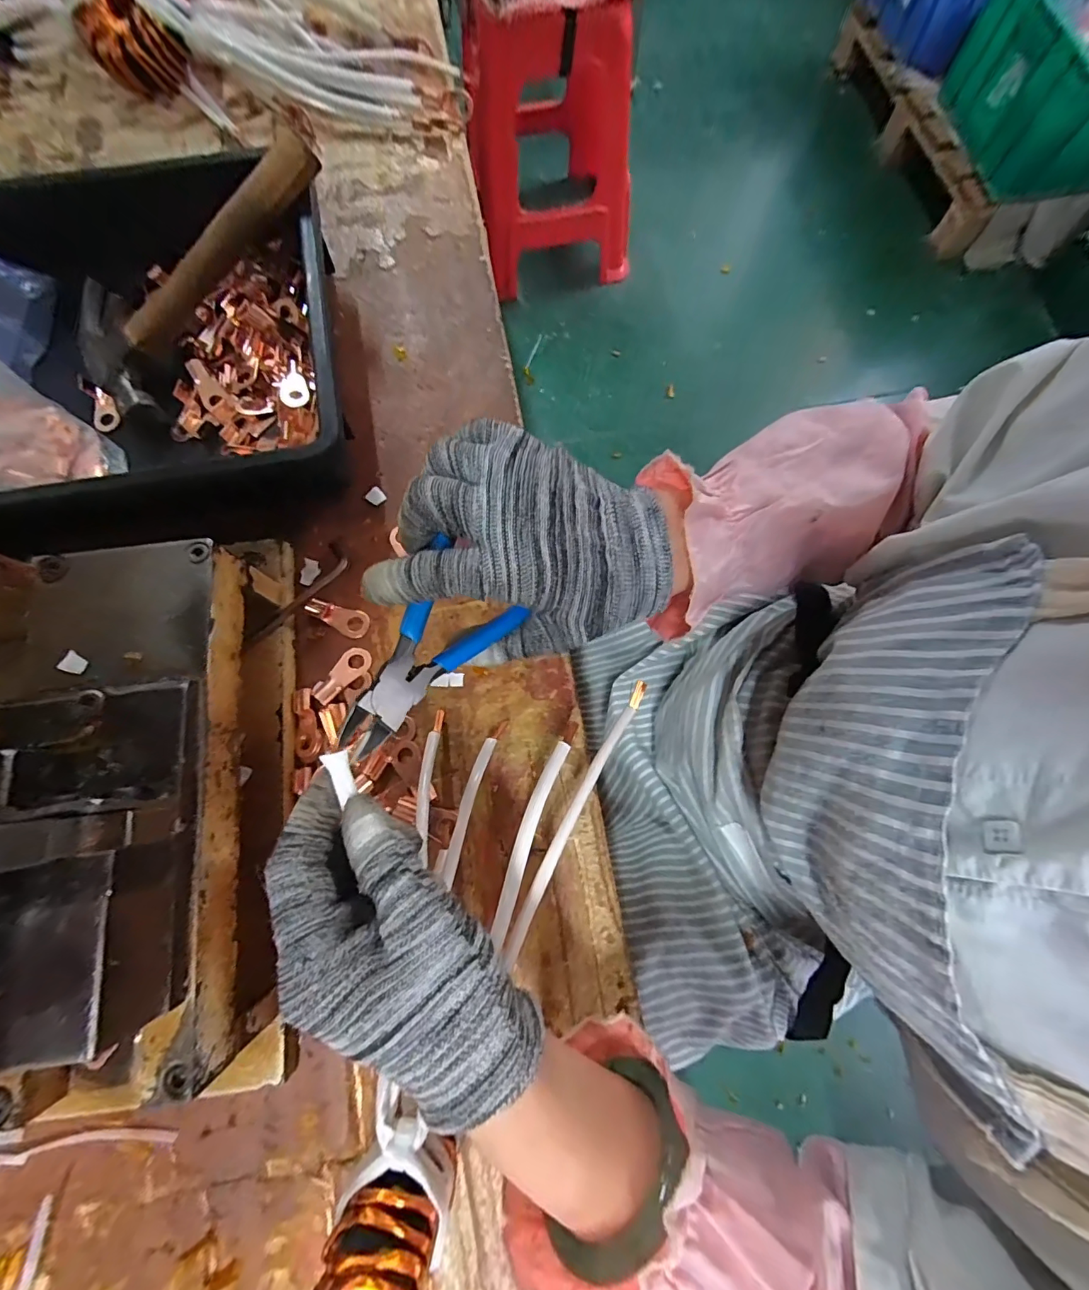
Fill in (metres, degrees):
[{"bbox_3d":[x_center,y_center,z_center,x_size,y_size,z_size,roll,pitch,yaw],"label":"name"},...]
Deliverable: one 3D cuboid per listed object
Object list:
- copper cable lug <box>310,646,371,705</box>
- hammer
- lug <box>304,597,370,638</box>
[{"bbox_3d":[-0.131,0.019,0.313,0.018,0.006,0.041,41,79,8],"label":"copper cable lug"},{"bbox_3d":[-0.237,-0.257,0.341,0.222,0.045,0.109,-34,79,12],"label":"hammer"},{"bbox_3d":[-0.139,-0.019,0.323,0.041,0.006,0.018,20,76,3],"label":"lug"}]

